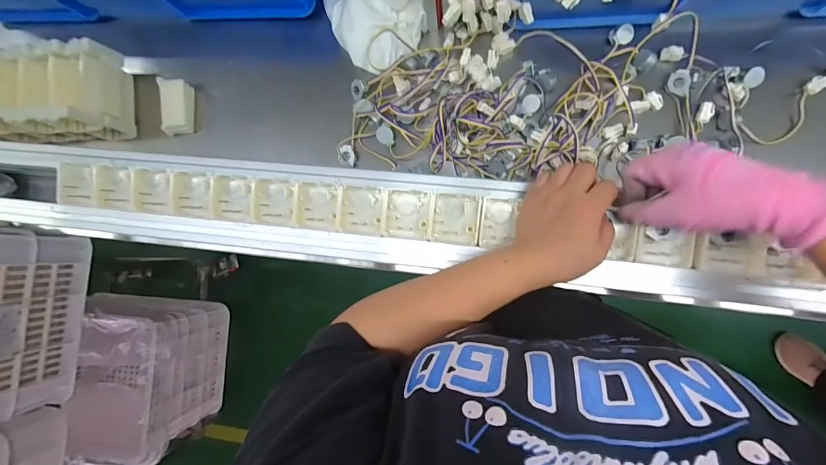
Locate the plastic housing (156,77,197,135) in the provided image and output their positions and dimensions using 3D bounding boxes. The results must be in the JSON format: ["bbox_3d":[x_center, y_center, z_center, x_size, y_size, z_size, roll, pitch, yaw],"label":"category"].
[{"bbox_3d":[-0.364,-0.194,0.575,0.041,0.032,0.078,0,88,7],"label":"plastic housing"}]

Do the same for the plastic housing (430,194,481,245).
[{"bbox_3d":[0.045,-0.014,0.395,0.049,0.017,0.051,6,89,7],"label":"plastic housing"}]

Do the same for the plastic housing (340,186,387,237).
[{"bbox_3d":[-0.054,-0.024,0.409,0.050,0.016,0.050,6,89,7],"label":"plastic housing"}]

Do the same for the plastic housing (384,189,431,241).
[{"bbox_3d":[-0.006,-0.020,0.400,0.047,0.013,0.048,5,88,7],"label":"plastic housing"}]

